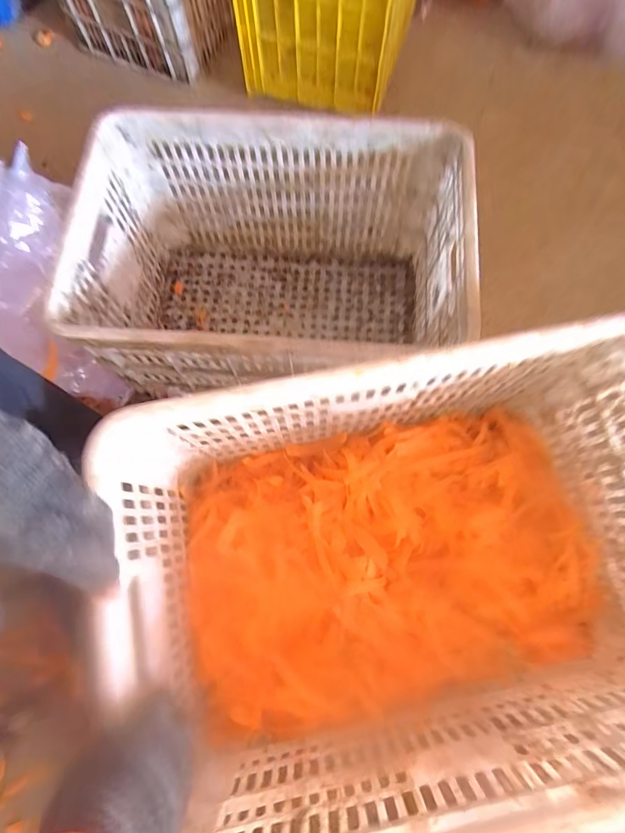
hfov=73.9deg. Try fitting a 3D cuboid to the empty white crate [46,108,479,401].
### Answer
[{"bbox_3d":[-0.057,-0.225,0.662,0.531,0.277,0.323,5,75,3],"label":"empty white crate"}]

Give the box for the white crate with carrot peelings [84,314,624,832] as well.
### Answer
[{"bbox_3d":[0.114,0.177,0.496,0.597,0.259,0.429,-11,75,-1],"label":"white crate with carrot peelings"}]

